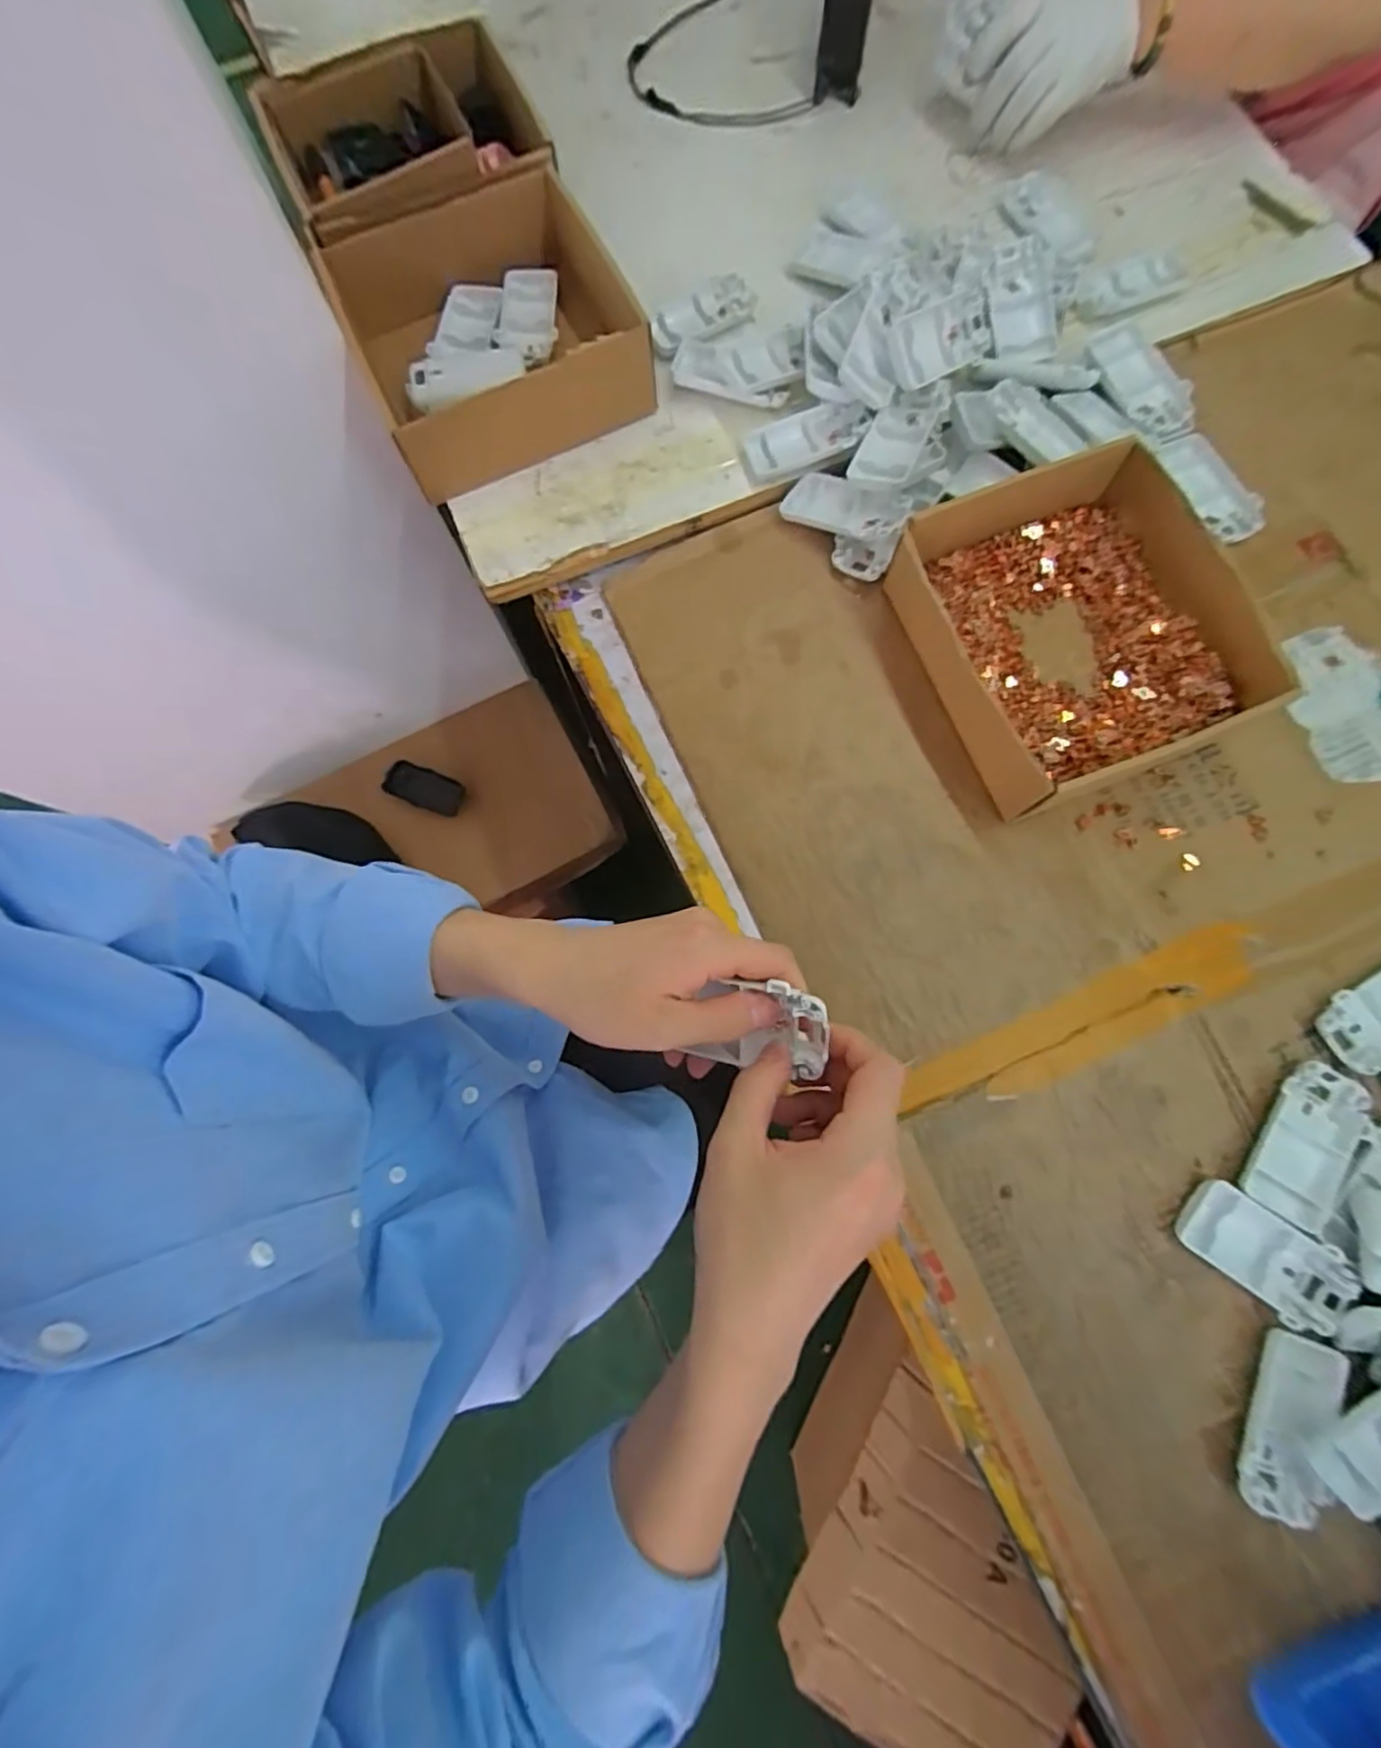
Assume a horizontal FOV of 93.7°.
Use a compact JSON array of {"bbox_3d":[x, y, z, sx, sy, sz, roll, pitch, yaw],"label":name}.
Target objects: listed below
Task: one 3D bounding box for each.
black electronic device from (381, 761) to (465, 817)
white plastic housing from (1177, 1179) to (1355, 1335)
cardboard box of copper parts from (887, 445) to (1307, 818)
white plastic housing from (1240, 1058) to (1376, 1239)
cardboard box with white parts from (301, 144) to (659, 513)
[{"bbox_3d":[-0.370,-0.120,0.906,0.110,0.020,0.050,20,79,3],"label":"black electronic device"},{"bbox_3d":[0.343,0.228,0.388,0.093,0.017,0.049,31,81,9],"label":"white plastic housing"},{"bbox_3d":[0.272,-0.171,0.451,0.210,0.061,0.212,-22,78,-3],"label":"cardboard box of copper parts"},{"bbox_3d":[0.371,0.161,0.389,0.048,0.012,0.095,31,81,8],"label":"white plastic housing"},{"bbox_3d":[-0.162,-0.437,0.515,0.197,0.077,0.206,-27,78,-4],"label":"cardboard box with white parts"}]

